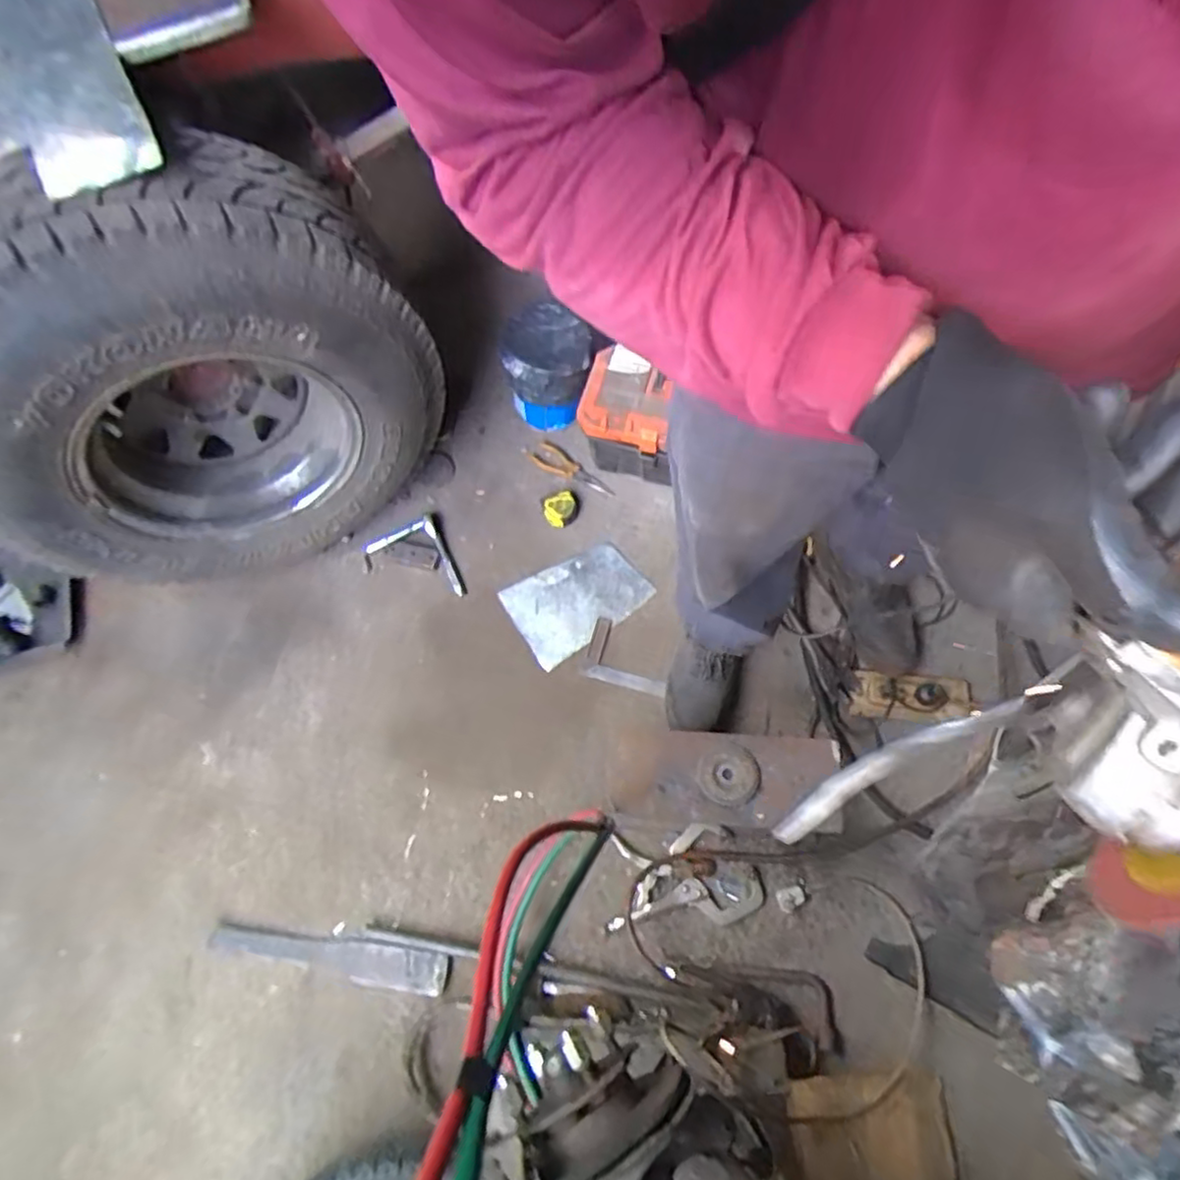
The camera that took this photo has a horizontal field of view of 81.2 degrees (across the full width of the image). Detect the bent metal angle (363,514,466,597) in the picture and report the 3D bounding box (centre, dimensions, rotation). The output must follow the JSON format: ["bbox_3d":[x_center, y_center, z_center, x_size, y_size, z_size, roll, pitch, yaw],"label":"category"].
[{"bbox_3d":[-0.359,-0.049,1.380,0.167,0.043,0.192,-23,68,-5],"label":"bent metal angle"}]

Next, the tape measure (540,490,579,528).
[{"bbox_3d":[-0.059,-0.166,1.397,0.072,0.030,0.080,-24,68,-5],"label":"tape measure"}]

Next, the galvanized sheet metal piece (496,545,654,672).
[{"bbox_3d":[-0.023,0.017,1.351,0.256,0.005,0.182,-31,69,-8],"label":"galvanized sheet metal piece"}]

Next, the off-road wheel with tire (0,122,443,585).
[{"bbox_3d":[-0.598,-0.318,1.120,0.666,0.681,0.277,-25,65,-17],"label":"off-road wheel with tire"}]

